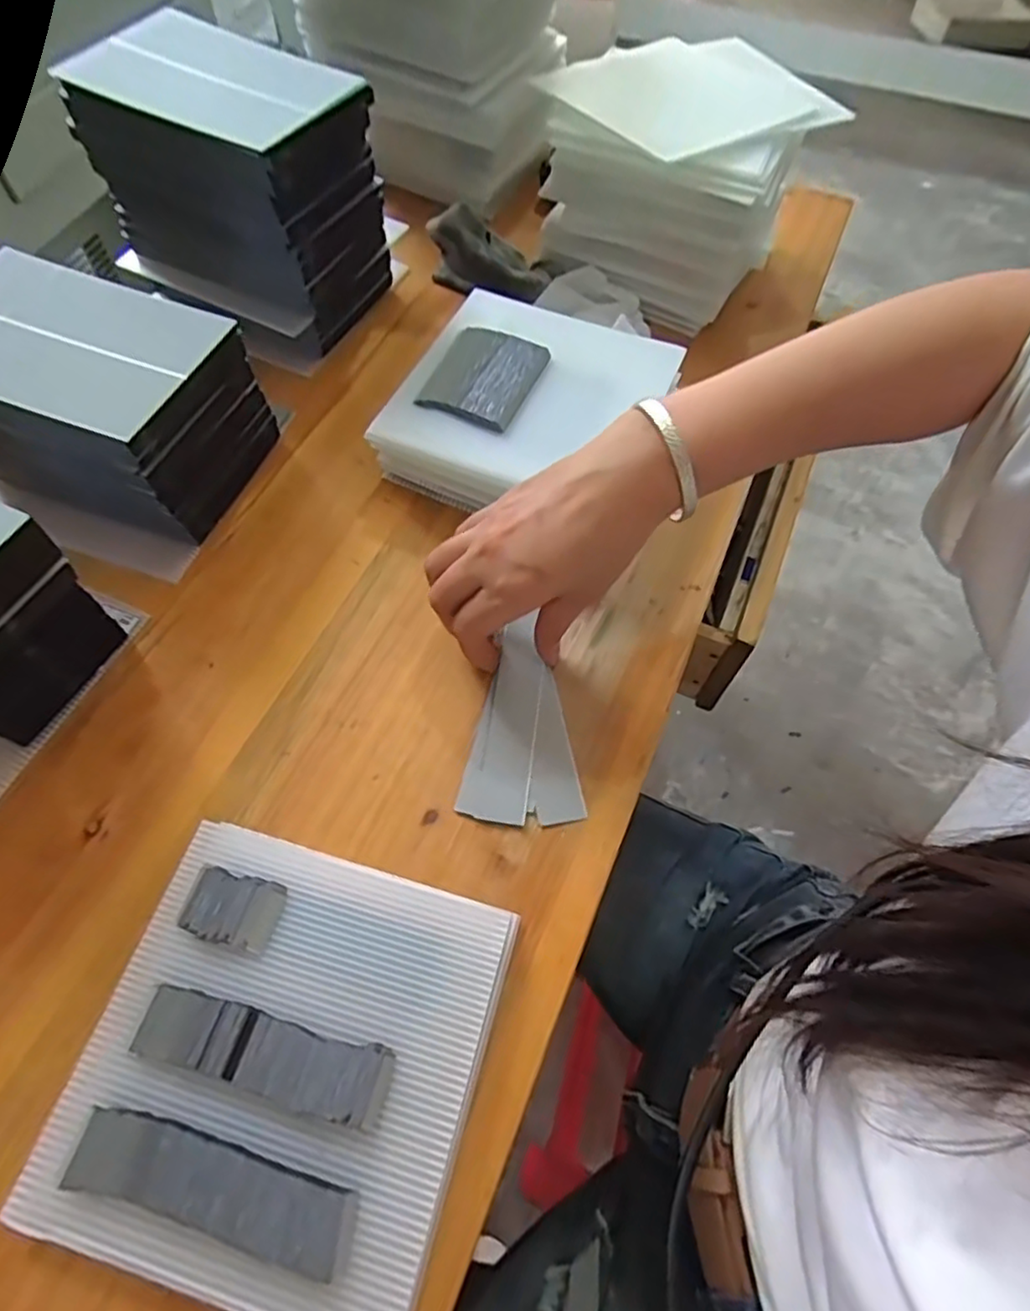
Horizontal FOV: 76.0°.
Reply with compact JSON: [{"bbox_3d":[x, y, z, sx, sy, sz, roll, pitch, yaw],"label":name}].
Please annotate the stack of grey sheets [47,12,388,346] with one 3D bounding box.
[{"bbox_3d":[-0.187,-0.325,0.475,0.155,0.150,0.121,26,63,11],"label":"stack of grey sheets"}]

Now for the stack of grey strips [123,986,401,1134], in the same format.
[{"bbox_3d":[-0.106,0.166,0.275,0.107,0.009,0.028,14,61,4],"label":"stack of grey strips"}]

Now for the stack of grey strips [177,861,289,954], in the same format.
[{"bbox_3d":[-0.131,0.116,0.304,0.043,0.004,0.030,15,61,5],"label":"stack of grey strips"}]

